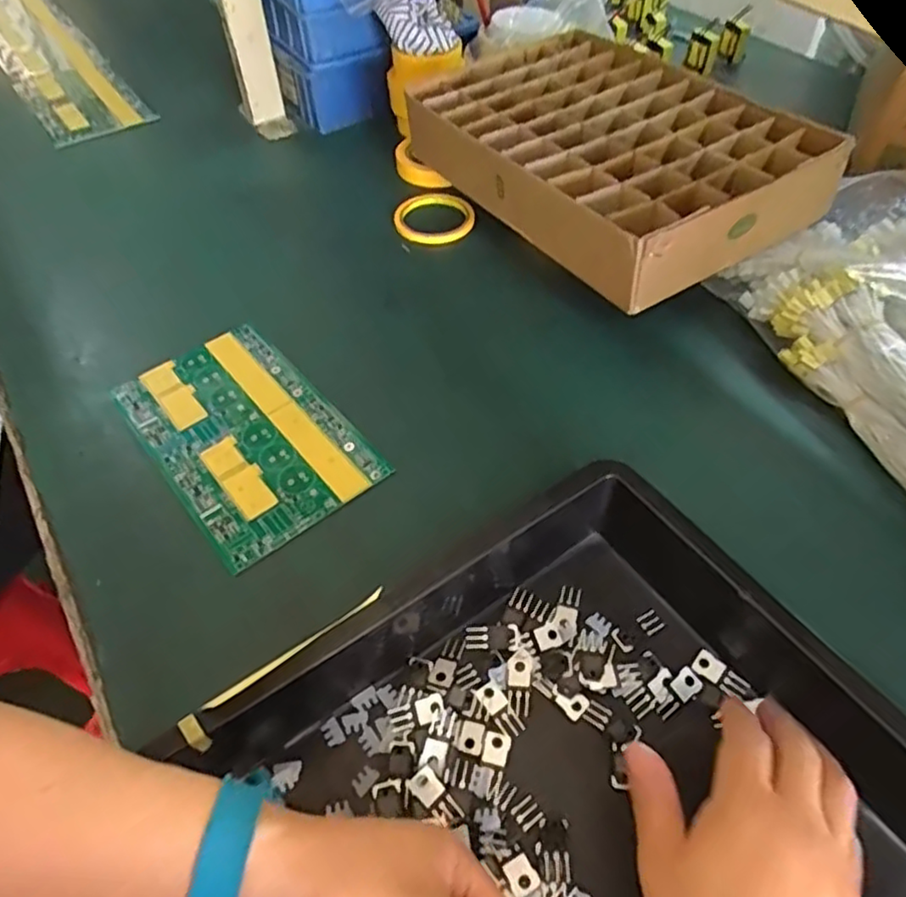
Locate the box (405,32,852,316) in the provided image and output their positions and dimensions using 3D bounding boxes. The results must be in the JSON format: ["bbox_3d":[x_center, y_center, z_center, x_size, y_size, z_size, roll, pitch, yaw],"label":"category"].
[{"bbox_3d":[0.148,-0.322,0.672,0.269,0.077,0.412,-28,57,-19],"label":"box"}]

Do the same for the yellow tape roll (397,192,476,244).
[{"bbox_3d":[-0.023,-0.278,0.769,0.092,0.011,0.104,-7,52,-4],"label":"yellow tape roll"}]

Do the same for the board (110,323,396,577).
[{"bbox_3d":[-0.176,-0.015,0.550,0.144,0.009,0.231,-33,58,-23],"label":"board"}]

